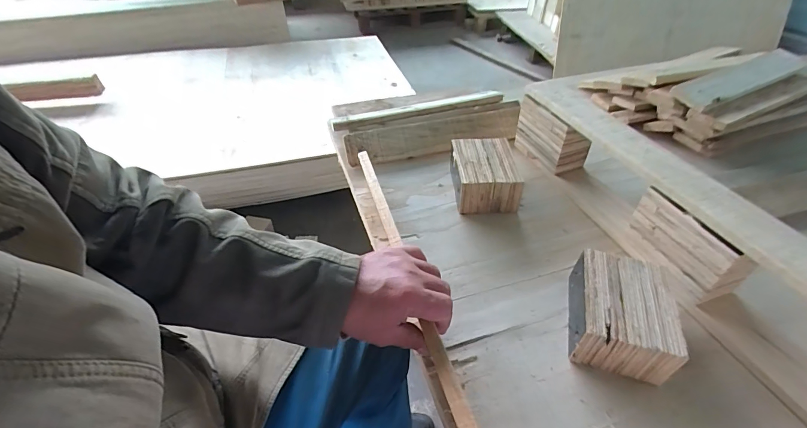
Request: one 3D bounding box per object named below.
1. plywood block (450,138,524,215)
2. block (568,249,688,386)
[{"bbox_3d":[0.131,-0.068,0.623,0.098,0.062,0.139,0,41,-1],"label":"plywood block"},{"bbox_3d":[0.244,0.112,0.425,0.094,0.065,0.124,15,42,15],"label":"block"}]

